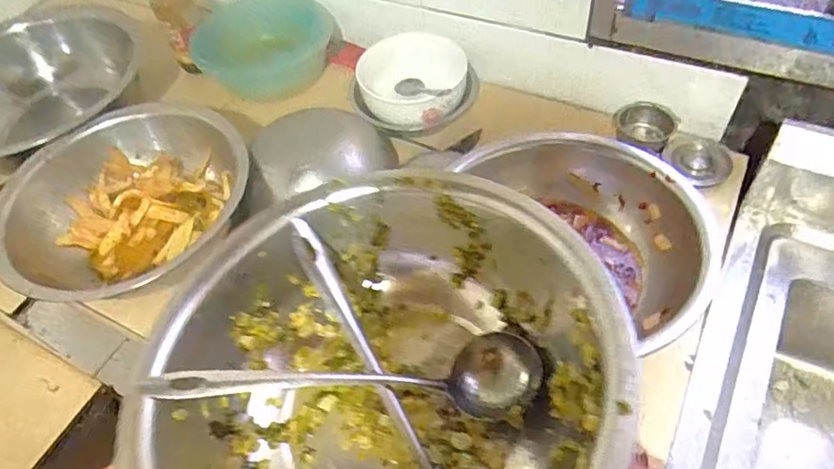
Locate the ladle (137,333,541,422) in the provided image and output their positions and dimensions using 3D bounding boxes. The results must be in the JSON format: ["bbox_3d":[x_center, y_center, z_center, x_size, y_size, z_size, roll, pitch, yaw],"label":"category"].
[{"bbox_3d":[-0.049,0.108,0.414,0.273,0.055,0.060,3,53,-10],"label":"ladle"}]

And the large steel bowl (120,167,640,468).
[{"bbox_3d":[-0.022,0.100,0.398,0.299,0.130,0.282,-2,54,2],"label":"large steel bowl"}]

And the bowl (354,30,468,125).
[{"bbox_3d":[-0.006,-0.214,0.826,0.154,0.067,0.150,-2,54,2],"label":"bowl"}]

